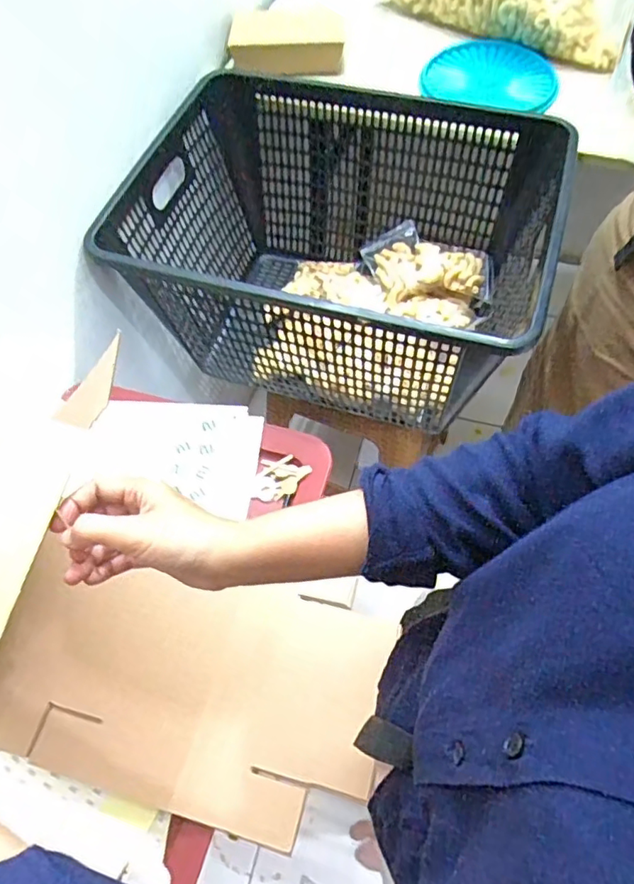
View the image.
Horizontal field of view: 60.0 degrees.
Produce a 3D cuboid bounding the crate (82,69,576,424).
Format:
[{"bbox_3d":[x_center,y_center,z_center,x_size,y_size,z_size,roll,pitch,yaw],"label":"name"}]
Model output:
[{"bbox_3d":[0.041,-0.272,0.865,0.633,0.317,0.456,13,62,10],"label":"crate"}]

